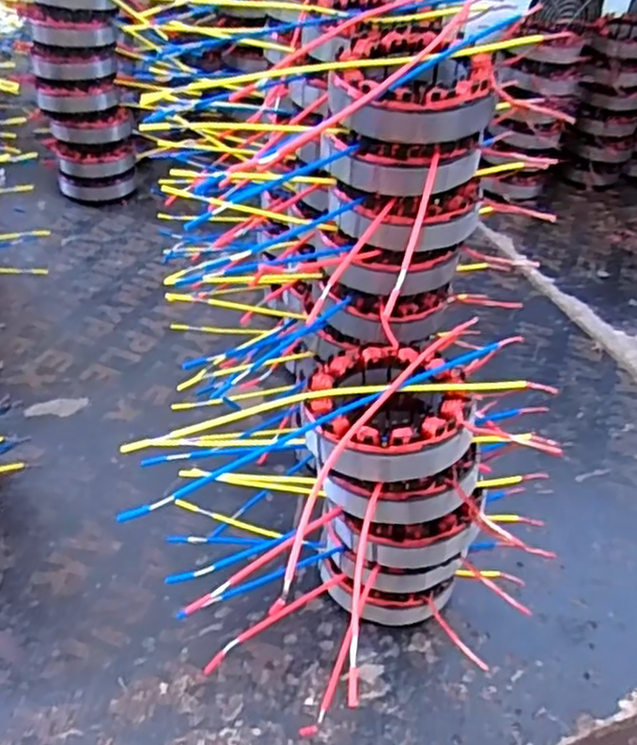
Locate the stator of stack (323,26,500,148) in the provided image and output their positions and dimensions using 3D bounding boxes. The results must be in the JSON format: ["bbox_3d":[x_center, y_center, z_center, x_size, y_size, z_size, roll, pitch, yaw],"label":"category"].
[{"bbox_3d":[0.048,-0.149,0.367,0.084,0.035,0.091,4,42,-1],"label":"stator of stack"}]

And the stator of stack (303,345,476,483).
[{"bbox_3d":[0.033,0.016,0.365,0.086,0.033,0.083,3,42,-2],"label":"stator of stack"}]

